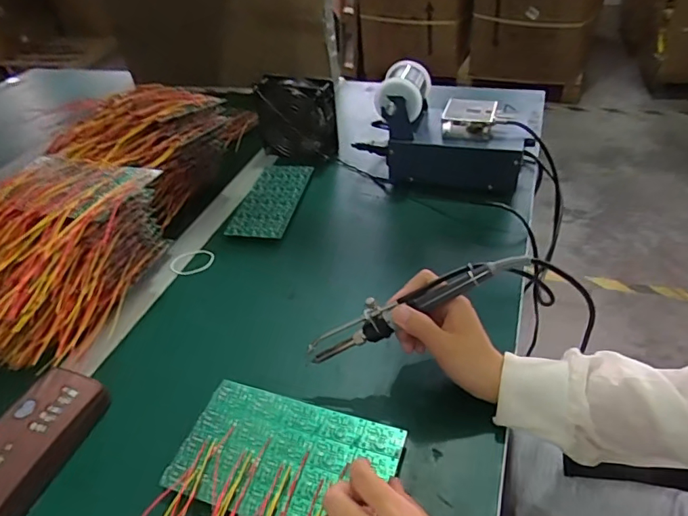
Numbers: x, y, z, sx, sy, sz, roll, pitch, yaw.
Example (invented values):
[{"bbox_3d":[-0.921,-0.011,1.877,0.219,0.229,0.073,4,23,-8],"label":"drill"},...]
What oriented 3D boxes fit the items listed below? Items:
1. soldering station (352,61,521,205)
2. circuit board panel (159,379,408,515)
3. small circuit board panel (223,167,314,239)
[{"bbox_3d":[0.144,-0.170,0.683,0.198,0.142,0.119,8,42,18],"label":"soldering station"},{"bbox_3d":[-0.048,0.160,0.406,0.171,0.009,0.103,9,42,19],"label":"circuit board panel"},{"bbox_3d":[-0.101,-0.081,0.690,0.078,0.006,0.163,5,44,11],"label":"small circuit board panel"}]

